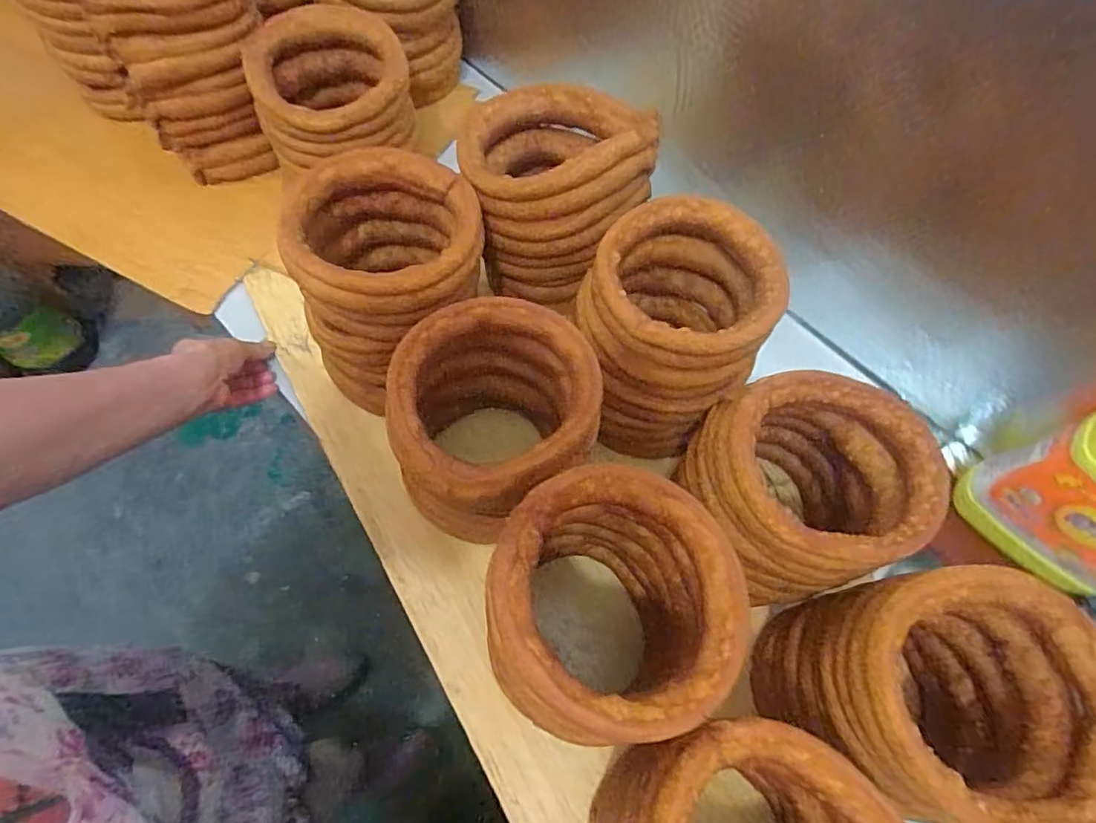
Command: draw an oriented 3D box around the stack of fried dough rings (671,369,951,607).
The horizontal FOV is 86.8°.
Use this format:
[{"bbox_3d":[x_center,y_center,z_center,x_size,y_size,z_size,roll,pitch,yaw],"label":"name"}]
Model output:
[{"bbox_3d":[0.202,0.069,0.490,0.153,0.183,0.148,-21,69,-12],"label":"stack of fried dough rings"}]

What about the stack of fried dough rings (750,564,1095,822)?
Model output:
[{"bbox_3d":[0.272,0.205,0.427,0.161,0.177,0.144,-15,68,-9],"label":"stack of fried dough rings"}]

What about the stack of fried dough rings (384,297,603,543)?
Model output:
[{"bbox_3d":[-0.046,0.009,0.496,0.154,0.162,0.144,-29,71,-14],"label":"stack of fried dough rings"}]

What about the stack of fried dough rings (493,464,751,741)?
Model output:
[{"bbox_3d":[0.039,0.140,0.419,0.138,0.200,0.144,3,67,-2],"label":"stack of fried dough rings"}]

